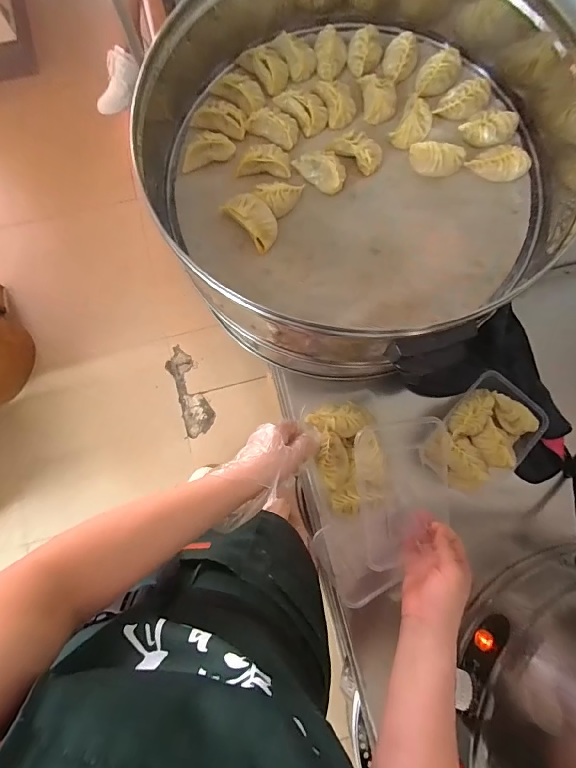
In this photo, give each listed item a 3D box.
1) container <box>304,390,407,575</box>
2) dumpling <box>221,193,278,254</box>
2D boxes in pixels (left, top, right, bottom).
[{"bbox_3d":[0.092,0.140,0.506,0.096,0.058,0.232,-15,89,-4],"label":"container"},{"bbox_3d":[-0.044,-0.211,0.475,0.041,0.021,0.079,-41,83,-8],"label":"dumpling"}]

